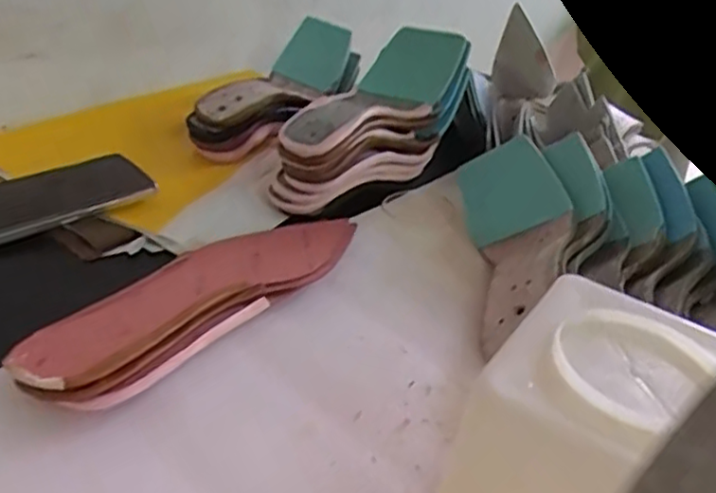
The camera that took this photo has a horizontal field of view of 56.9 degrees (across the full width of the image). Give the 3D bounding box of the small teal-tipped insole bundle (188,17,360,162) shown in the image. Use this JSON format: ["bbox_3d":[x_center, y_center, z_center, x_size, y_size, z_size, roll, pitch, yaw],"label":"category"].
[{"bbox_3d":[-0.085,-0.161,0.674,0.076,0.059,0.224,19,45,23],"label":"small teal-tipped insole bundle"}]

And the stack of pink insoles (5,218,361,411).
[{"bbox_3d":[-0.092,0.027,0.434,0.078,0.023,0.271,25,33,24],"label":"stack of pink insoles"}]

